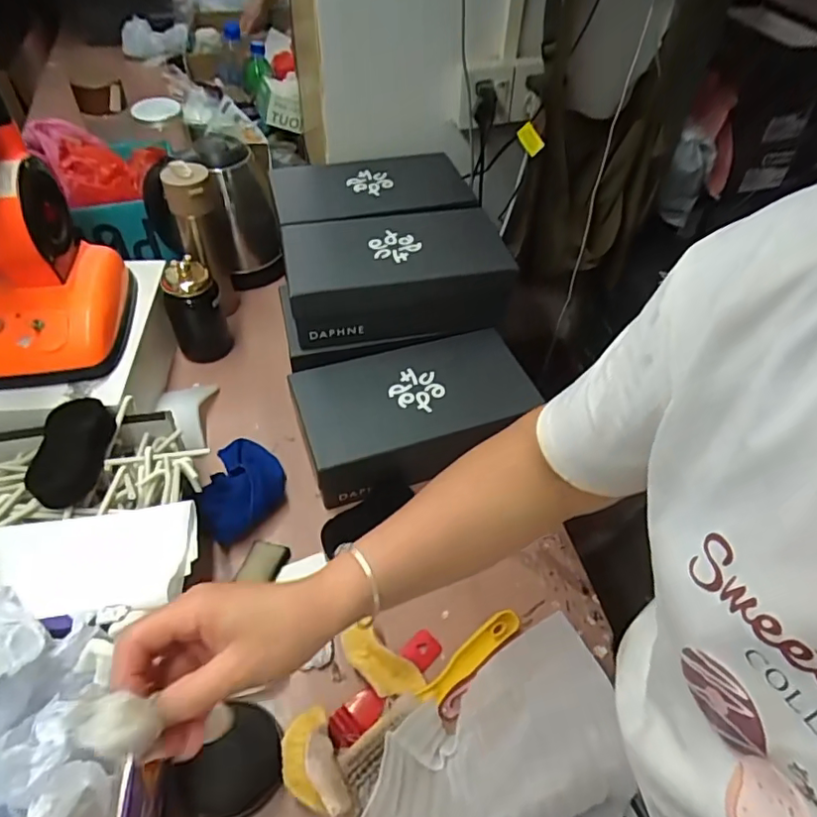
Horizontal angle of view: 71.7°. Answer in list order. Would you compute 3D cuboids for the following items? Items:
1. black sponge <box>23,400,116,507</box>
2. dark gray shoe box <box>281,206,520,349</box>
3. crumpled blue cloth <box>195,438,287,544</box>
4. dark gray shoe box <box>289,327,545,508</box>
[{"bbox_3d":[-0.366,0.049,0.617,0.071,0.047,0.125,0,49,-3],"label":"black sponge"},{"bbox_3d":[-0.018,-0.190,0.798,0.291,0.097,0.180,-7,50,-9],"label":"dark gray shoe box"},{"bbox_3d":[-0.203,0.088,0.700,0.089,0.053,0.157,2,49,-2],"label":"crumpled blue cloth"},{"bbox_3d":[0.010,0.010,0.751,0.296,0.097,0.173,-13,51,-14],"label":"dark gray shoe box"}]

